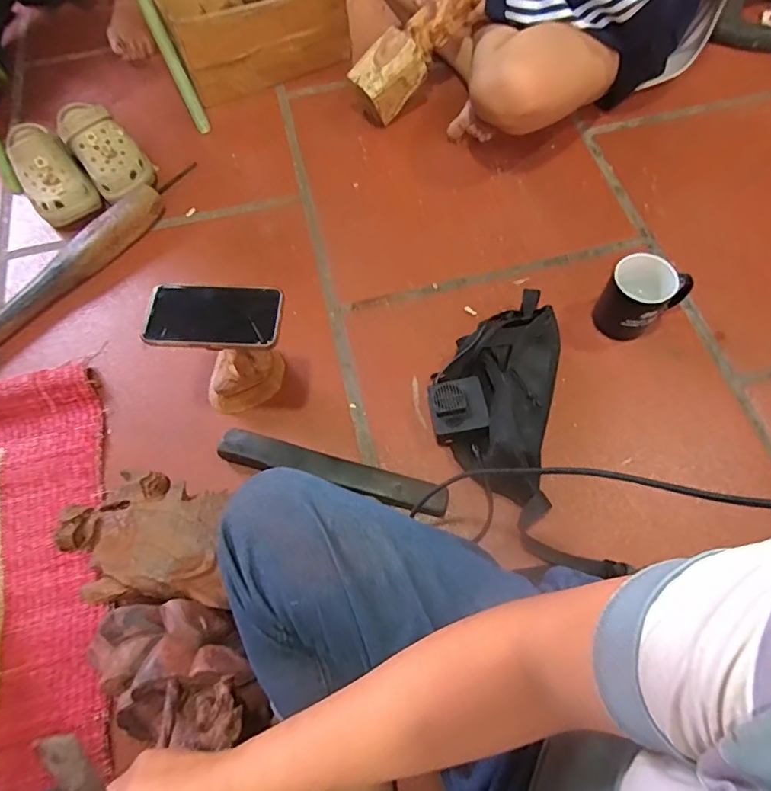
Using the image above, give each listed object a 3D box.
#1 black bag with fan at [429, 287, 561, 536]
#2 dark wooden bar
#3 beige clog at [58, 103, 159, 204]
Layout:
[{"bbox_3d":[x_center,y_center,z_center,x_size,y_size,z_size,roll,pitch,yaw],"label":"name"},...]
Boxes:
[{"bbox_3d":[0.144,-0.011,0.674,0.159,0.077,0.310,6,67,5],"label":"black bag with fan"},{"bbox_3d":[-0.070,0.100,0.663,0.304,0.039,0.042,15,72,8],"label":"dark wooden bar"},{"bbox_3d":[-0.481,-0.421,0.874,0.103,0.106,0.223,-34,68,-13],"label":"beige clog"}]

